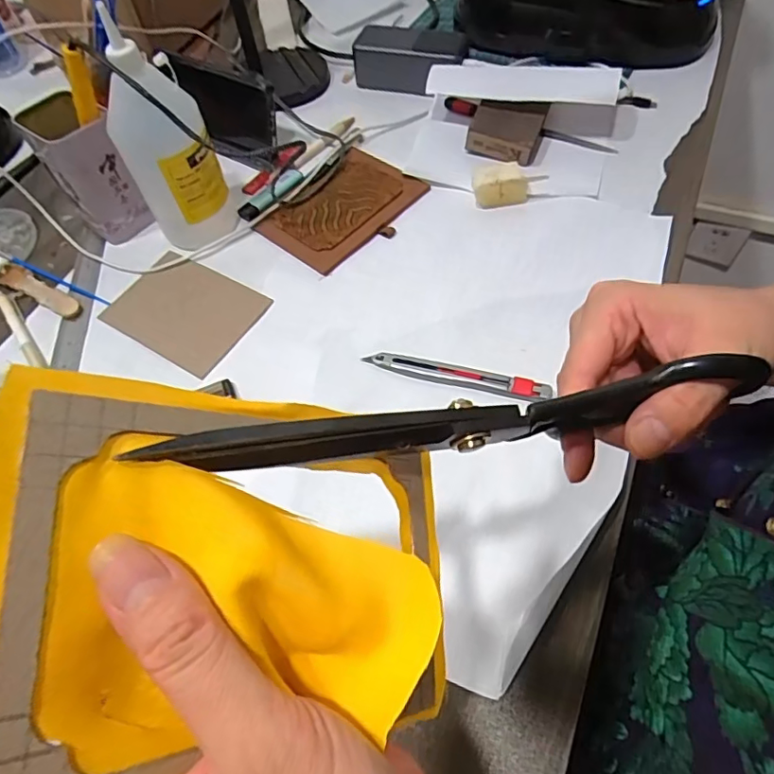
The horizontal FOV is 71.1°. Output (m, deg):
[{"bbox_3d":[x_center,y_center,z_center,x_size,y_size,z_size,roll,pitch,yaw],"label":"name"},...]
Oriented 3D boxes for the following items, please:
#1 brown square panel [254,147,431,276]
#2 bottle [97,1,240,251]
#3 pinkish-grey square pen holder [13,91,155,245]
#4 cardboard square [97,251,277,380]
[{"bbox_3d":[-0.042,-0.182,0.545,0.110,0.007,0.149,35,67,23],"label":"brown square panel"},{"bbox_3d":[-0.193,-0.207,0.485,0.079,0.175,0.061,-27,60,-12],"label":"bottle"},{"bbox_3d":[-0.294,-0.211,0.533,0.062,0.114,0.085,-34,61,-16],"label":"pinkish-grey square pen holder"},{"bbox_3d":[-0.189,-0.074,0.504,0.145,0.006,0.096,28,64,20],"label":"cardboard square"}]

